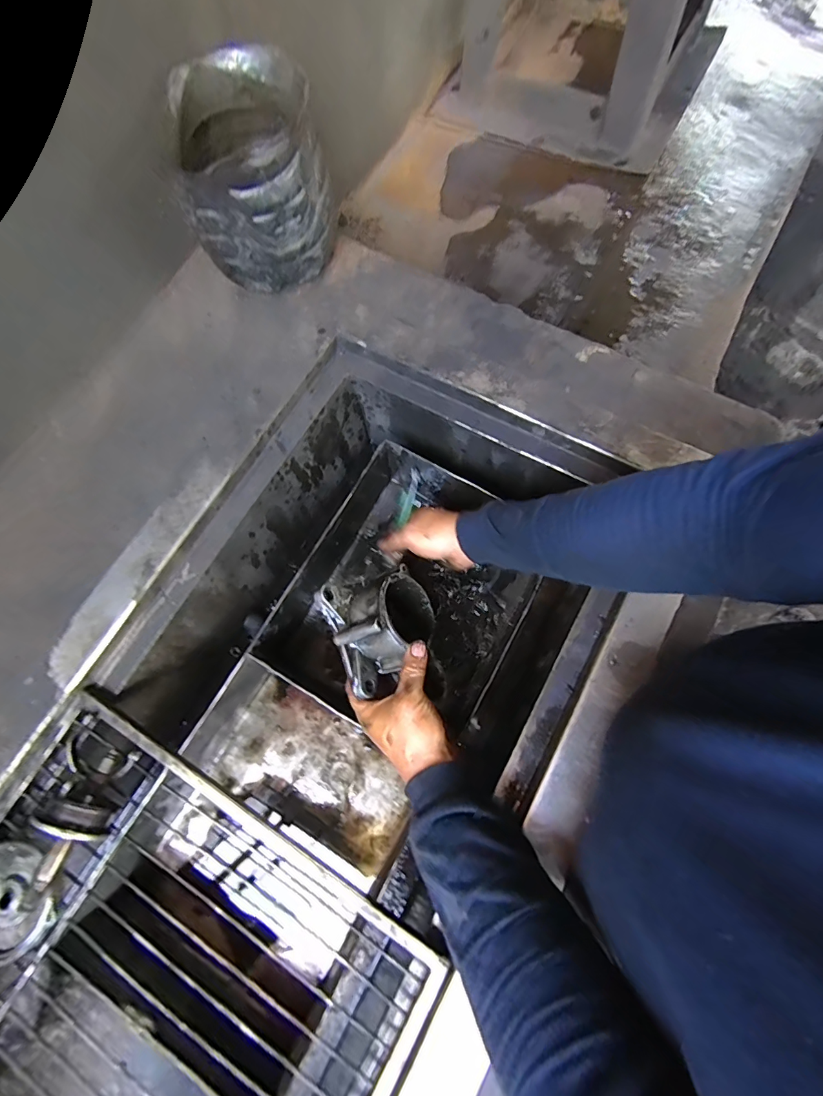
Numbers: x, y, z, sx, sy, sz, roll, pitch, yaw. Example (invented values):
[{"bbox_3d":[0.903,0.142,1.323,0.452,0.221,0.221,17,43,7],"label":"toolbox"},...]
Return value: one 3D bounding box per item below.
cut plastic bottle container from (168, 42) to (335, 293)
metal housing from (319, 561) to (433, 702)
[{"bbox_3d":[-0.178,-0.416,0.510,0.161,0.160,0.165,-9,73,0],"label":"cut plastic bottle container"},{"bbox_3d":[-0.032,0.088,0.493,0.093,0.103,0.125,-26,84,31],"label":"metal housing"}]

